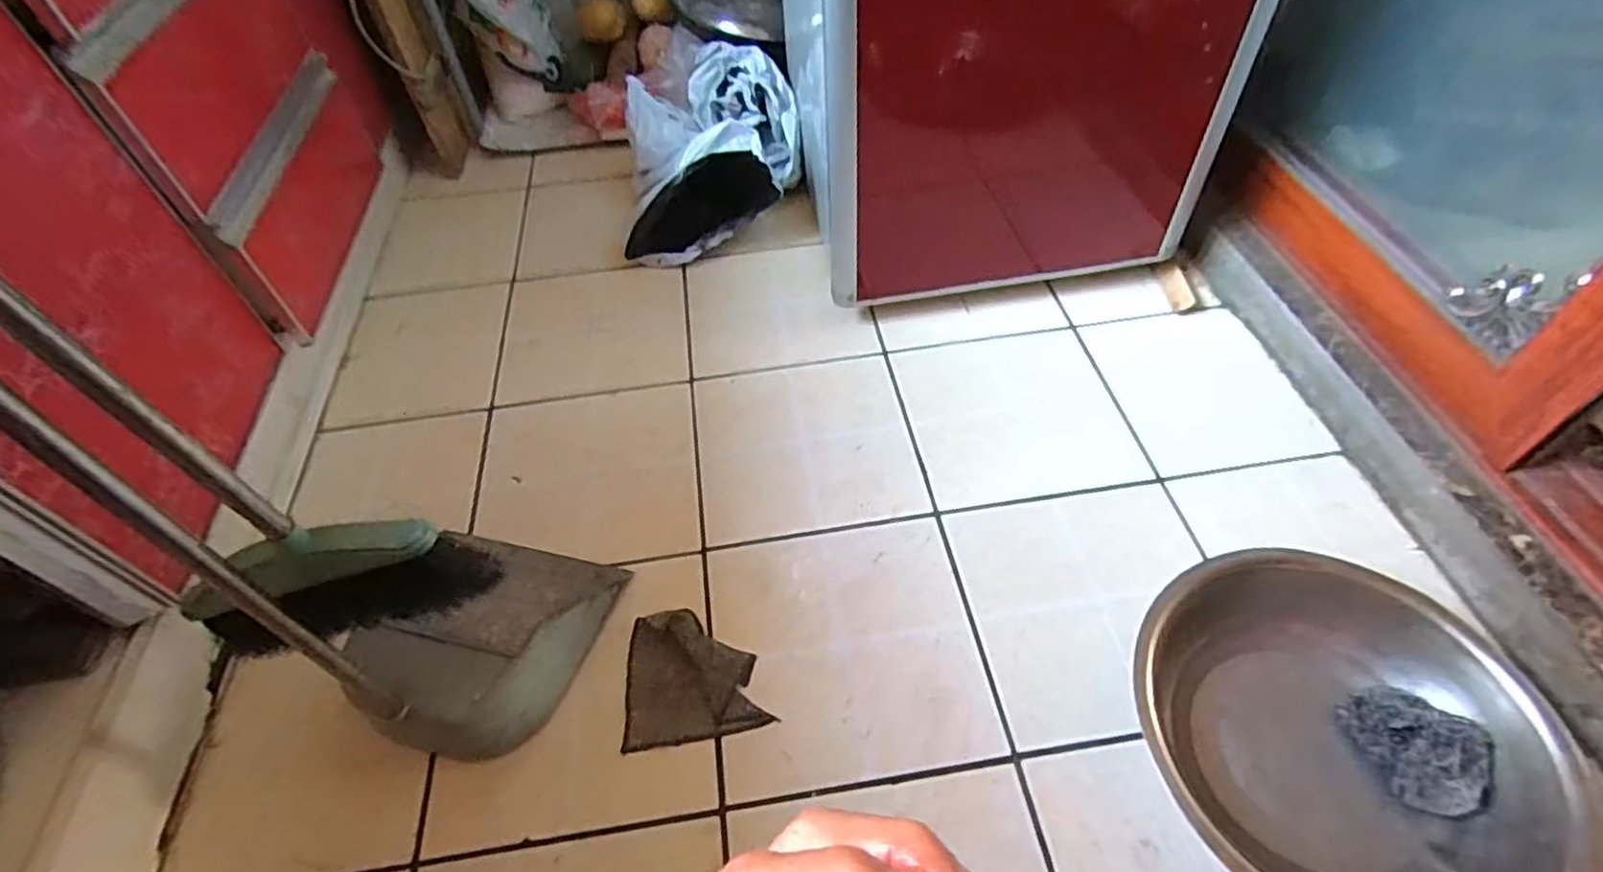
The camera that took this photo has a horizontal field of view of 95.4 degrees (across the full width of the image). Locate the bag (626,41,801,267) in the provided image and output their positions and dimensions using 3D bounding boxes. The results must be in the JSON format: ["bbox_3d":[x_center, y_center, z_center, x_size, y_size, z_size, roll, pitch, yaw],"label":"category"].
[{"bbox_3d":[-0.156,-0.509,1.312,0.299,0.194,0.391,-4,51,-1],"label":"bag"}]

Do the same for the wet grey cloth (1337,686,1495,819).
[{"bbox_3d":[0.604,0.297,0.709,0.099,0.039,0.122,-28,46,0],"label":"wet grey cloth"}]

